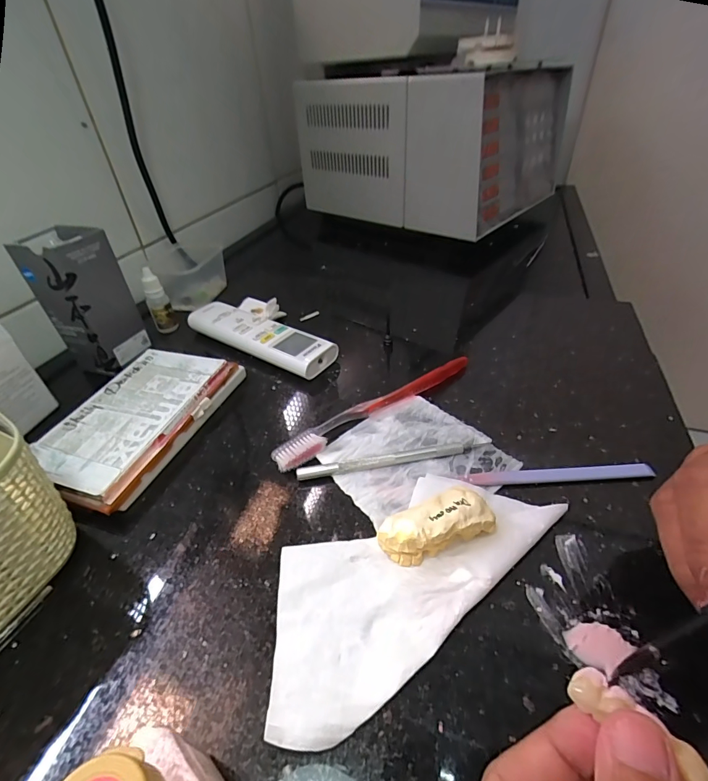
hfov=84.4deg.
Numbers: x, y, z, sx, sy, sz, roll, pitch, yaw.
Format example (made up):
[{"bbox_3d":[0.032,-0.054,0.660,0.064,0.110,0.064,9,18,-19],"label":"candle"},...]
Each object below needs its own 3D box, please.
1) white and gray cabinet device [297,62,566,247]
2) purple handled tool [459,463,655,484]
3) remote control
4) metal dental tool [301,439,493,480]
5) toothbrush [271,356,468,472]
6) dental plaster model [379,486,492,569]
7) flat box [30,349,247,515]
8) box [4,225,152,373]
[{"bbox_3d":[0.147,-0.467,0.732,0.382,0.206,0.336,26,48,30],"label":"white and gray cabinet device"},{"bbox_3d":[0.131,0.054,0.255,0.118,0.006,0.010,-2,40,1],"label":"purple handled tool"},{"bbox_3d":[-0.099,-0.056,0.399,0.175,0.022,0.043,23,46,28],"label":"remote control"},{"bbox_3d":[0.029,0.047,0.271,0.135,0.007,0.010,-9,40,-7],"label":"metal dental tool"},{"bbox_3d":[0.020,0.011,0.313,0.185,0.011,0.022,-27,45,-26],"label":"toothbrush"},{"bbox_3d":[0.045,0.077,0.214,0.059,0.027,0.028,-19,42,-18],"label":"dental plaster model"},{"bbox_3d":[-0.170,0.022,0.308,0.092,0.024,0.150,10,41,15],"label":"flat box"},{"bbox_3d":[-0.261,-0.090,0.385,0.058,0.126,0.056,7,41,12],"label":"box"}]

